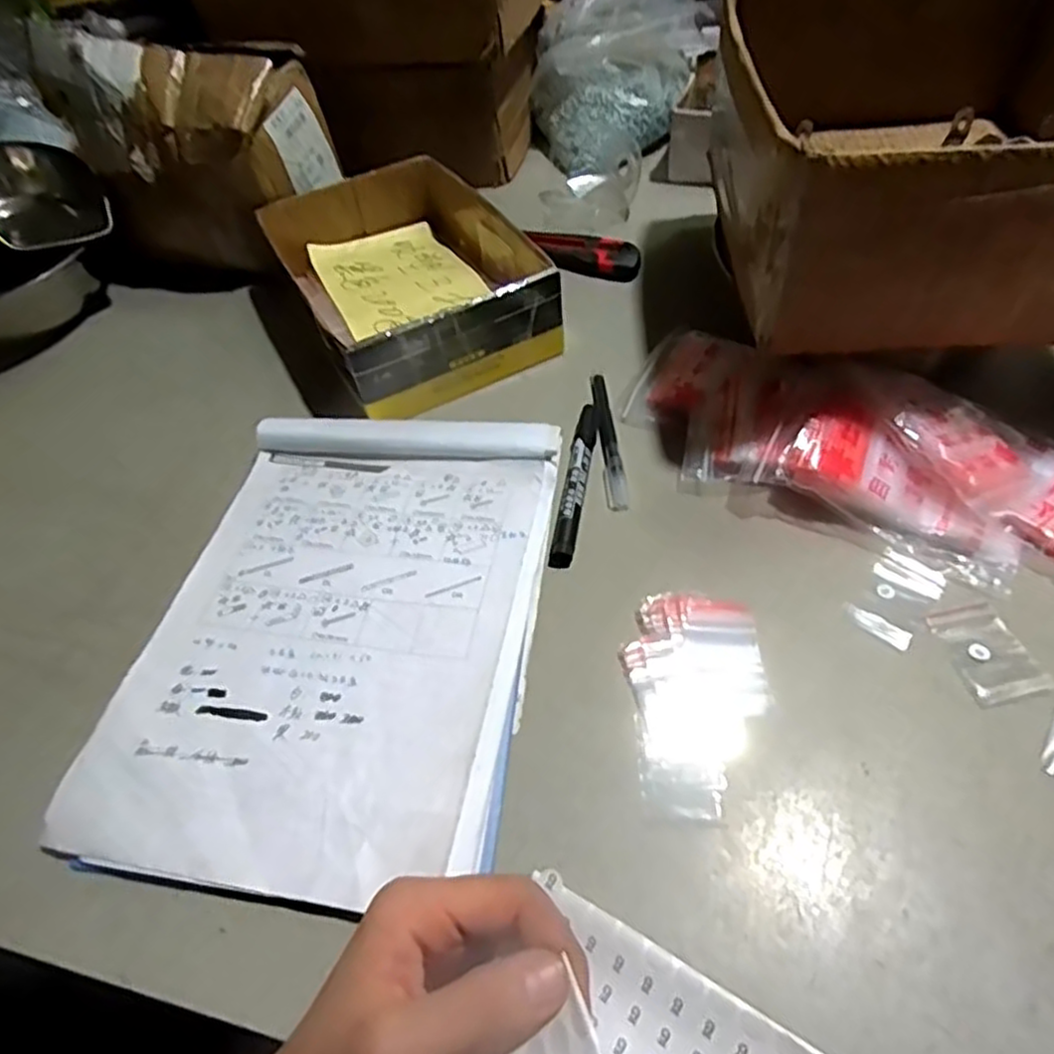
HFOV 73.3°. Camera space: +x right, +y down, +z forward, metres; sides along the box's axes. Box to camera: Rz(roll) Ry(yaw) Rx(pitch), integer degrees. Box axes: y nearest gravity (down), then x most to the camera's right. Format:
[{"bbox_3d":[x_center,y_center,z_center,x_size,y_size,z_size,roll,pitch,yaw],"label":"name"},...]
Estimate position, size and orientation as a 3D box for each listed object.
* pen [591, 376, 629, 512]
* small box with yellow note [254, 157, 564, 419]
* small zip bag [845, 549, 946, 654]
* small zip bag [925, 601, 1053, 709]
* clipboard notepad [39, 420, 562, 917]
[{"bbox_3d":[0.058,-0.065,0.516,0.013,0.012,0.133,-6,52,1],"label":"pen"},{"bbox_3d":[-0.099,-0.217,0.594,0.172,0.062,0.250,-24,54,-13],"label":"small box with yellow note"},{"bbox_3d":[0.214,0.040,0.410,0.037,0.004,0.058,34,62,27],"label":"small zip bag"},{"bbox_3d":[0.249,0.068,0.385,0.039,0.005,0.056,-15,51,2],"label":"small zip bag"},{"bbox_3d":[-0.110,0.051,0.429,0.227,0.012,0.311,5,53,9],"label":"clipboard notepad"}]

